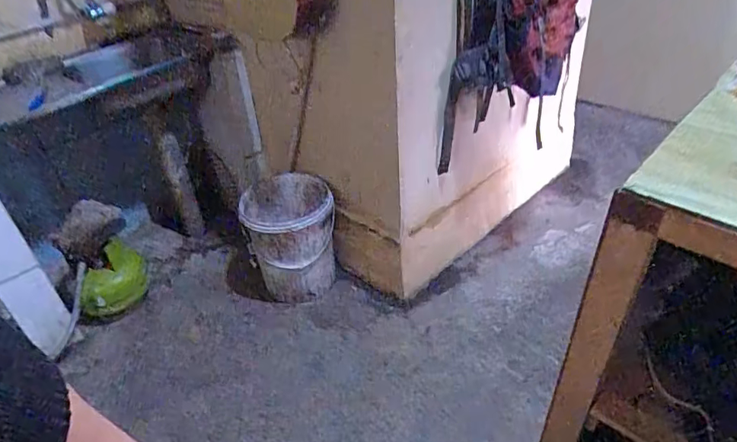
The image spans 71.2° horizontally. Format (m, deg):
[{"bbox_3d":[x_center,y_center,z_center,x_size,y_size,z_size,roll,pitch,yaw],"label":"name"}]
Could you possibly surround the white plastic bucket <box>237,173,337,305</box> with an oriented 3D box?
[{"bbox_3d":[-0.254,0.037,1.709,0.278,0.359,0.304,-4,37,3],"label":"white plastic bucket"}]

